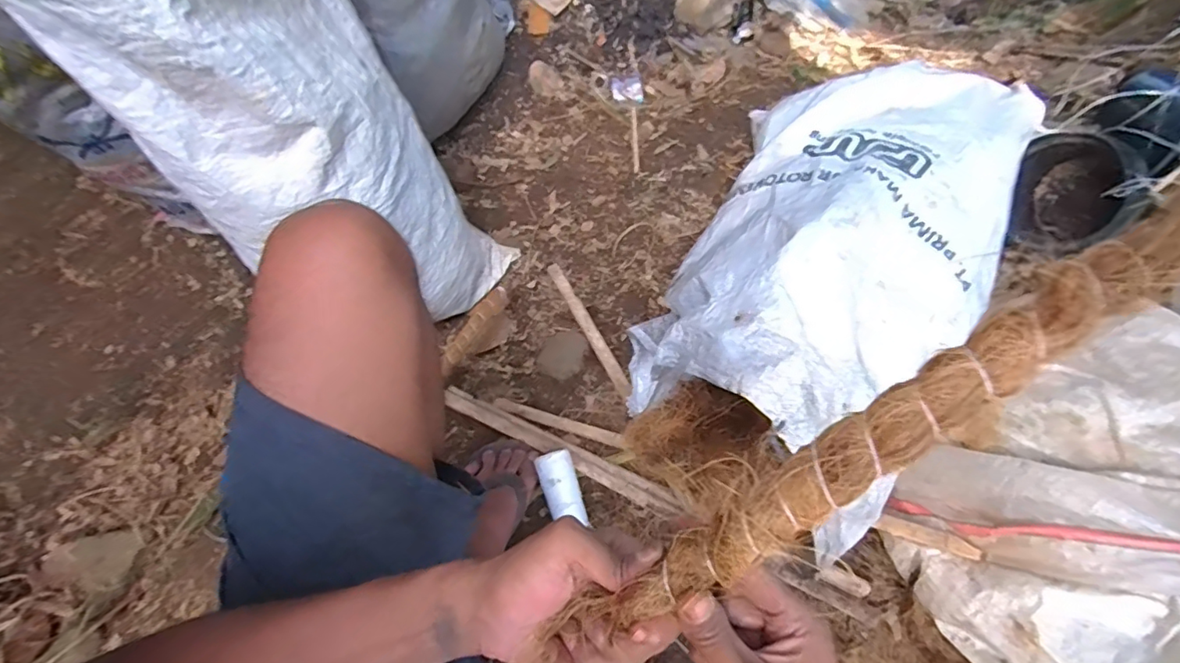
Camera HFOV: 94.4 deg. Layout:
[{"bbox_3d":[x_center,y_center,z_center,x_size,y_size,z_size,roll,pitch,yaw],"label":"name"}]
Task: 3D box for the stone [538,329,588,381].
[{"bbox_3d":[-0.042,0.036,0.891,0.073,0.019,0.087,27,72,12],"label":"stone"}]

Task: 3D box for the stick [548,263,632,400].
[{"bbox_3d":[-0.006,-0.010,0.909,0.021,0.009,0.313,-25,53,-7],"label":"stick"}]

